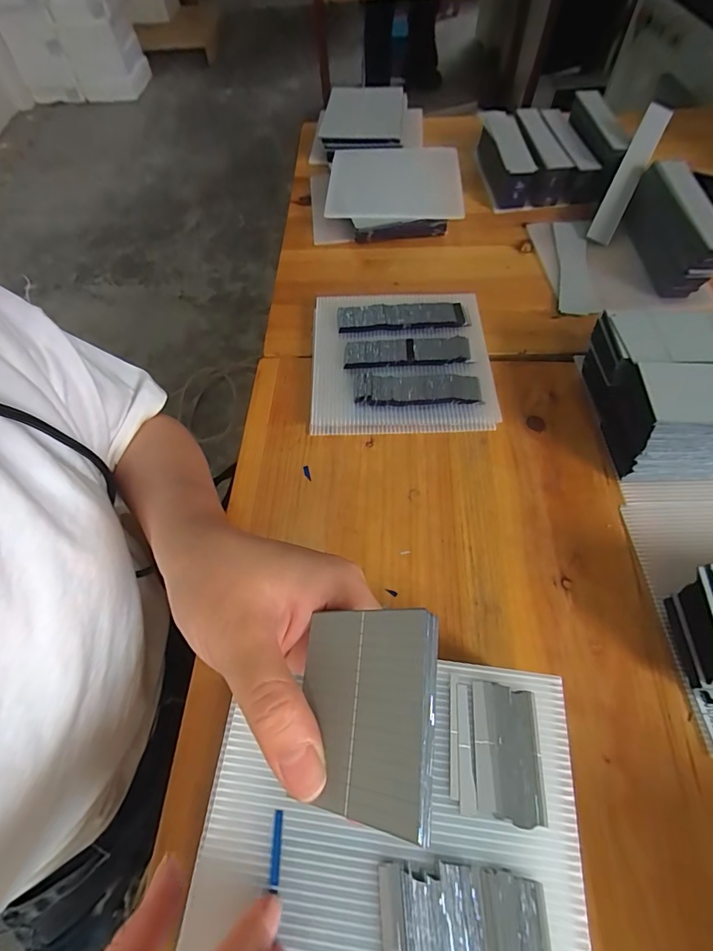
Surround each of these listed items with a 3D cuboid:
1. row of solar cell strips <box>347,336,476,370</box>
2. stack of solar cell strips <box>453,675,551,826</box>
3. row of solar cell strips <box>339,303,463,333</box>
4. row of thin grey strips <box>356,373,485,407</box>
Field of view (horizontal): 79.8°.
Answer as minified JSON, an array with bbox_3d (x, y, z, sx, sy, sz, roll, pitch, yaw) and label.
[{"bbox_3d":[0.046,-0.114,0.385,0.112,0.005,0.032,-3,60,1],"label":"row of solar cell strips"},{"bbox_3d":[0.065,0.127,0.200,0.041,0.004,0.054,3,60,5],"label":"stack of solar cell strips"},{"bbox_3d":[0.042,-0.153,0.408,0.119,0.007,0.032,-3,60,1],"label":"row of solar cell strips"},{"bbox_3d":[0.053,-0.075,0.364,0.104,0.005,0.034,0,60,3],"label":"row of thin grey strips"}]

